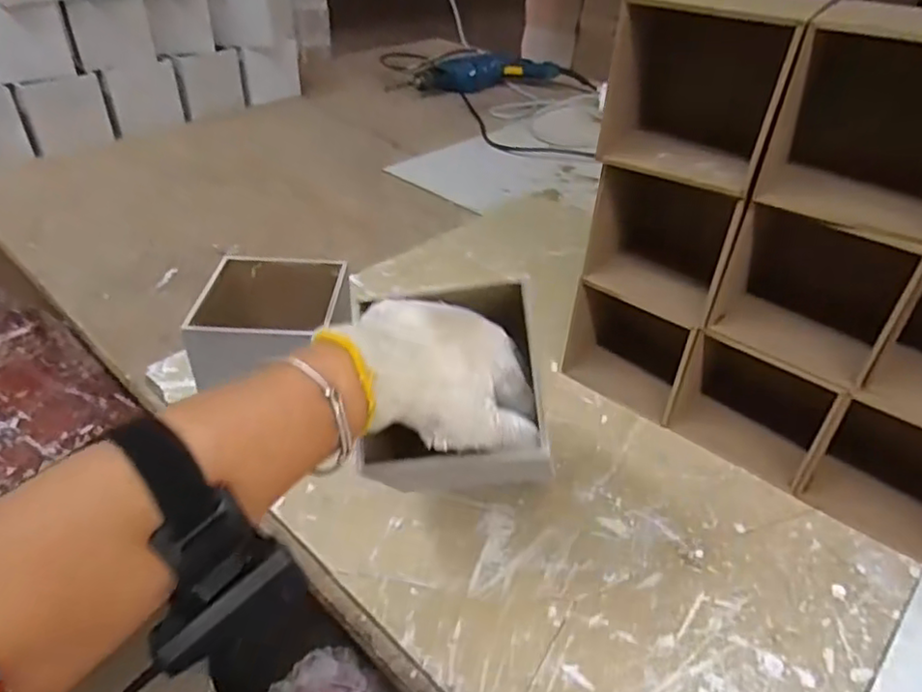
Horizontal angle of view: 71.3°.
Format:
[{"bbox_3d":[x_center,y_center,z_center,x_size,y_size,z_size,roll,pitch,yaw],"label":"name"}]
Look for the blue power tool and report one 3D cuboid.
[{"bbox_3d":[0.024,-0.587,1.386,0.408,0.061,0.099,-16,41,-23],"label":"blue power tool"}]

